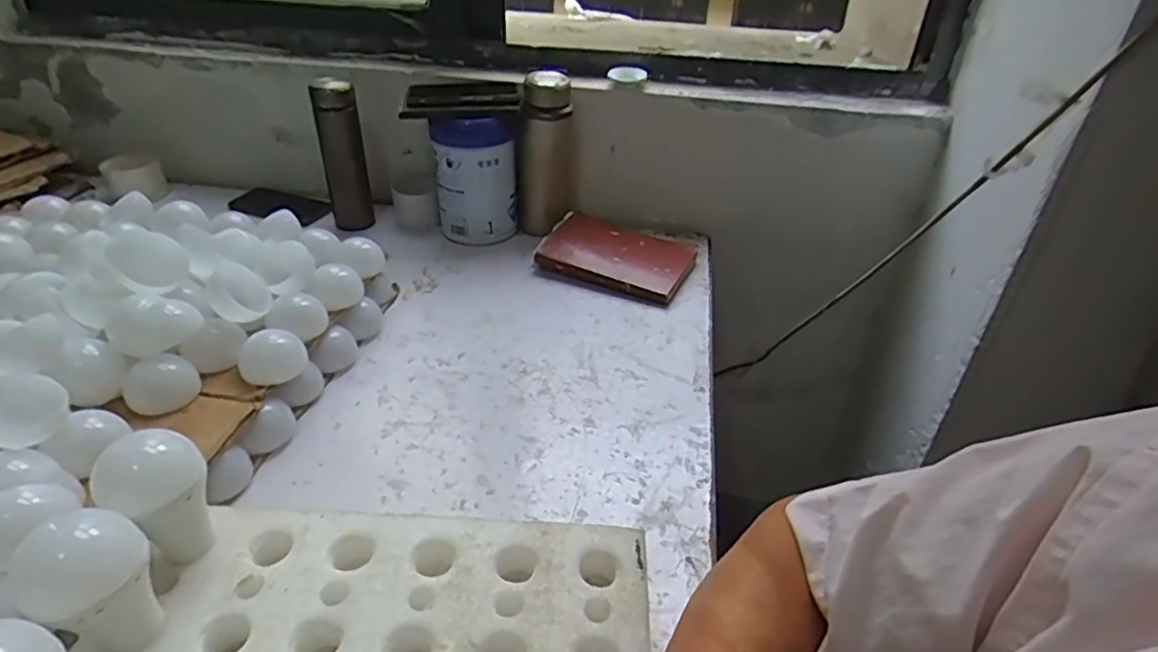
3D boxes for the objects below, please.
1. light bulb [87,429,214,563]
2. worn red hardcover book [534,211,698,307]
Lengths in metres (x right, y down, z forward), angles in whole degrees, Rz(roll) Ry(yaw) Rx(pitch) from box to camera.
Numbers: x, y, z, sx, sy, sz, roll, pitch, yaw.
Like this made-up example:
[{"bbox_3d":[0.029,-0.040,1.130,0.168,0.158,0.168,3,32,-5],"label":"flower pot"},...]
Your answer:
[{"bbox_3d":[-0.293,0.124,0.456,0.060,0.090,0.061,-25,42,-37],"label":"light bulb"},{"bbox_3d":[0.059,-0.106,0.962,0.206,0.019,0.146,24,46,15],"label":"worn red hardcover book"}]

